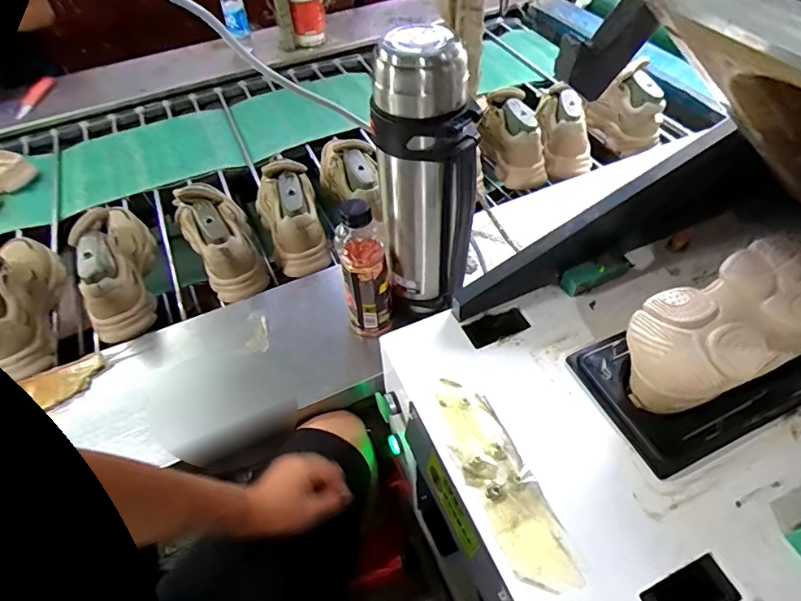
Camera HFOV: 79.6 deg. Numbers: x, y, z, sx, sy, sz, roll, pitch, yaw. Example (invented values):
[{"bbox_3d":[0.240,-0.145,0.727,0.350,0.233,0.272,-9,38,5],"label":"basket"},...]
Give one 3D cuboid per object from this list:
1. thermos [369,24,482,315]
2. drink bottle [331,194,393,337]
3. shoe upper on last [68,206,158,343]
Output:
[{"bbox_3d":[0.032,-0.137,0.615,0.110,0.356,0.109,-11,53,-4],"label":"thermos"},{"bbox_3d":[-0.050,-0.038,0.677,0.070,0.226,0.062,-12,53,-6],"label":"drink bottle"},{"bbox_3d":[-0.488,-0.077,0.822,0.090,0.144,0.278,-16,54,-9],"label":"shoe upper on last"}]

